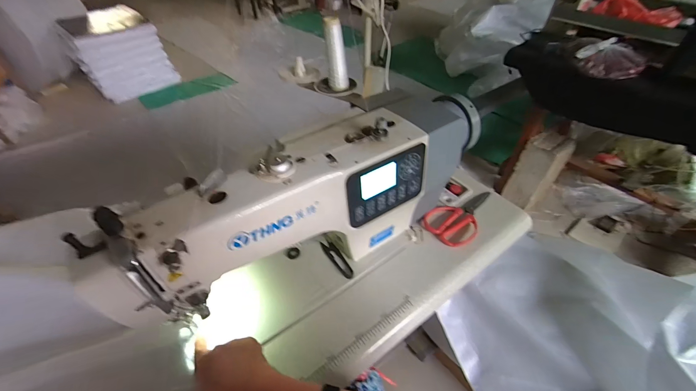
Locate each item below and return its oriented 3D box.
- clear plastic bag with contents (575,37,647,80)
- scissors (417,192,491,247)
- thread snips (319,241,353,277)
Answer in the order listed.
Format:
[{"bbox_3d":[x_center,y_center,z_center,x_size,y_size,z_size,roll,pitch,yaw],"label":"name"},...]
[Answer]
[{"bbox_3d":[0.959,-0.499,1.096,0.125,0.106,0.182,-25,51,-23],"label":"clear plastic bag with contents"},{"bbox_3d":[0.236,0.040,0.626,0.169,0.018,0.095,-33,54,-28],"label":"scissors"},{"bbox_3d":[-0.020,0.115,0.554,0.024,0.004,0.093,-28,52,-24],"label":"thread snips"}]

